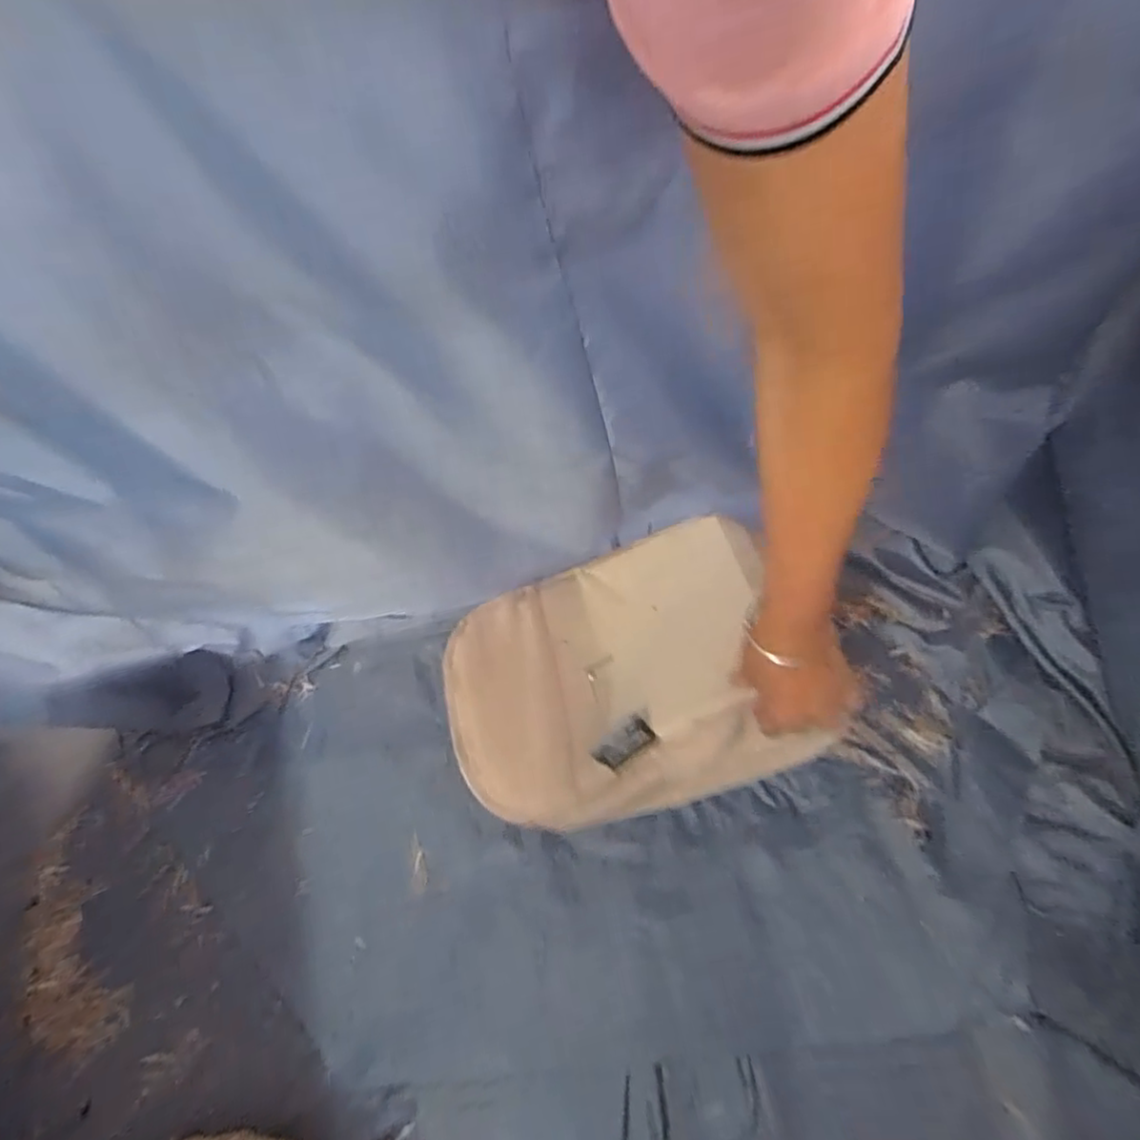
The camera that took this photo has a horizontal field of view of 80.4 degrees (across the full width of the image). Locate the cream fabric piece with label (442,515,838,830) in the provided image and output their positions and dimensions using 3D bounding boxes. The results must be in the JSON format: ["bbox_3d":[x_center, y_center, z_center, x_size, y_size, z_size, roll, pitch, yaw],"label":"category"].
[{"bbox_3d":[0.039,0.095,0.684,0.331,0.057,0.293,-19,47,9],"label":"cream fabric piece with label"}]

